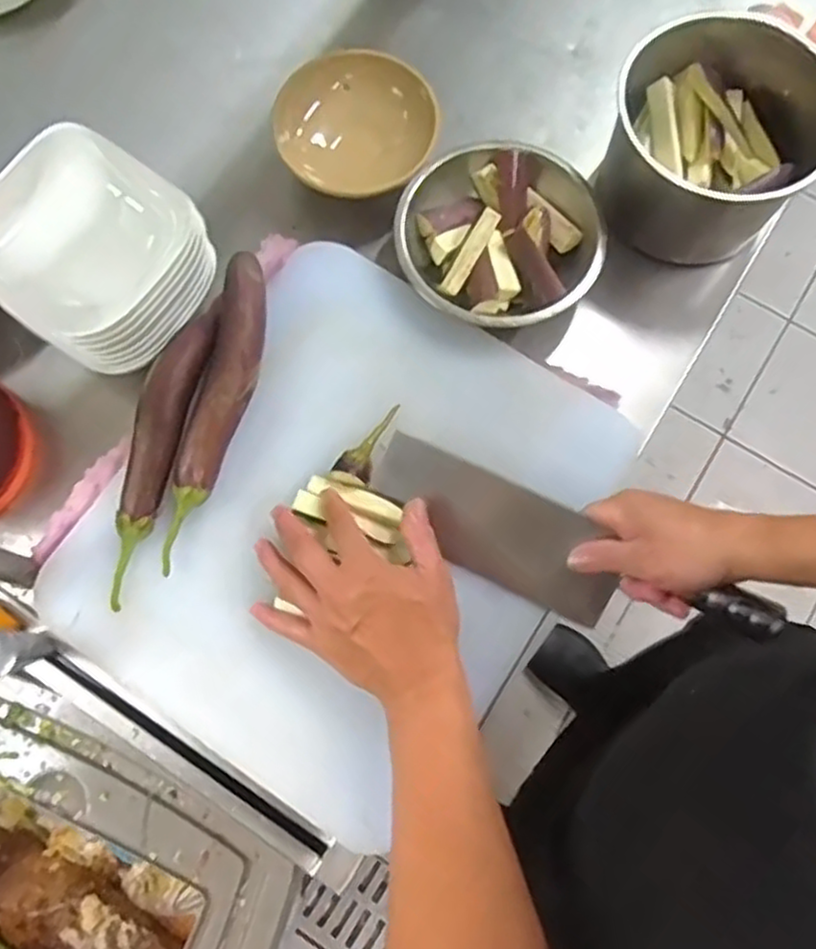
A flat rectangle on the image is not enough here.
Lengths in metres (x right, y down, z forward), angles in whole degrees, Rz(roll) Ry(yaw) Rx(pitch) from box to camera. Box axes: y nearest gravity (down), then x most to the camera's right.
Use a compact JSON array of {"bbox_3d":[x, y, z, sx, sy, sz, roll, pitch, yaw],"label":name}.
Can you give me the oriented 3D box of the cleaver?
[{"bbox_3d":[0.119,0.063,0.564,0.308,0.023,0.076,25,103,6],"label":"cleaver"}]

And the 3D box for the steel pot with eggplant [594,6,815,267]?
[{"bbox_3d":[0.256,-0.286,0.639,0.176,0.108,0.171,0,76,0],"label":"steel pot with eggplant"}]

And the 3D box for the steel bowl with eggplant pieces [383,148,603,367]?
[{"bbox_3d":[0.082,-0.200,0.654,0.170,0.072,0.170,0,76,0],"label":"steel bowl with eggplant pieces"}]

